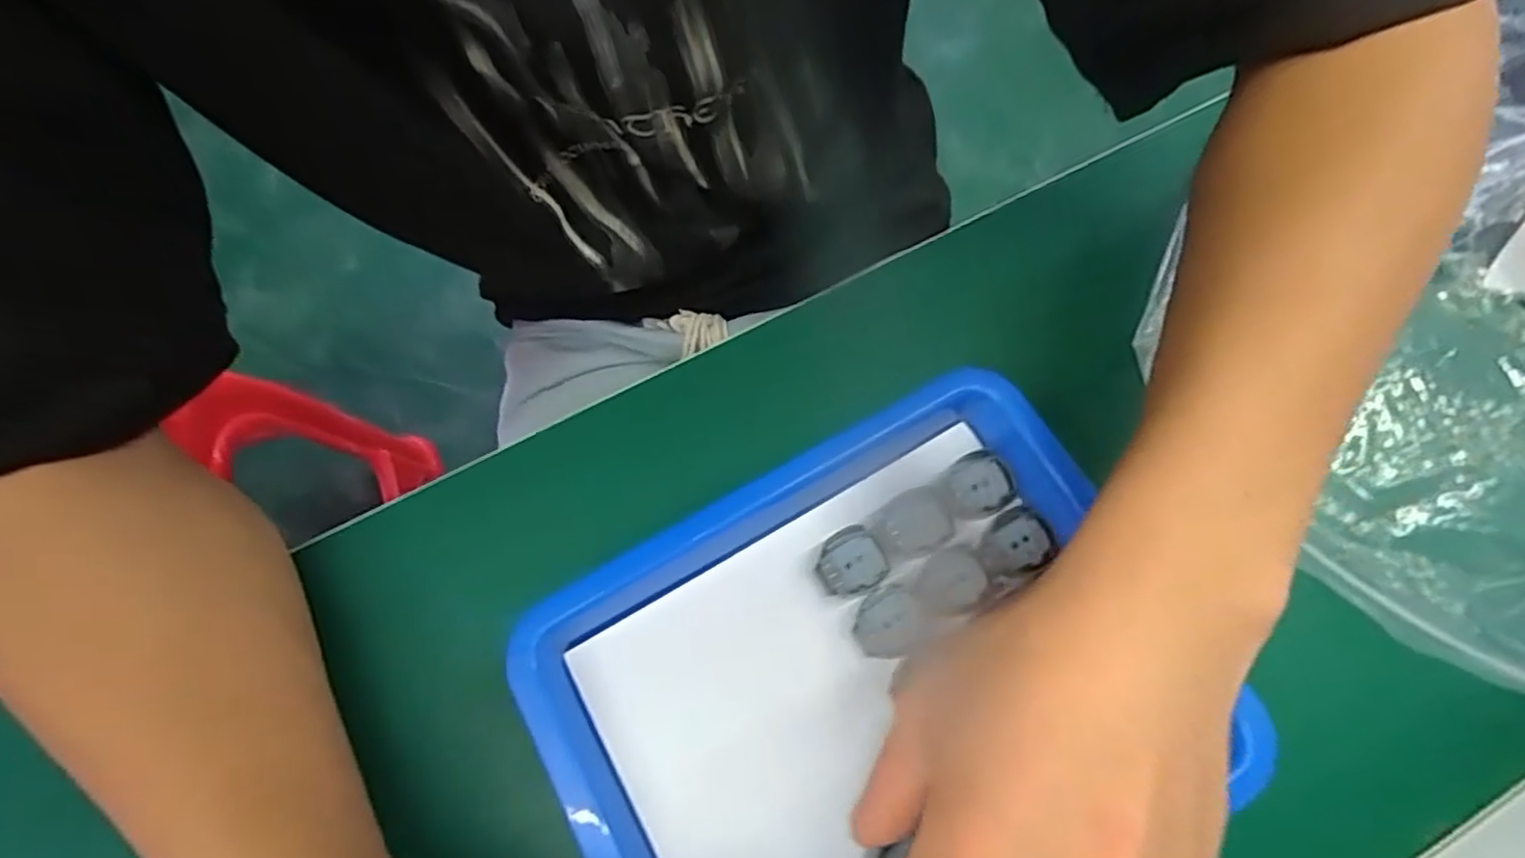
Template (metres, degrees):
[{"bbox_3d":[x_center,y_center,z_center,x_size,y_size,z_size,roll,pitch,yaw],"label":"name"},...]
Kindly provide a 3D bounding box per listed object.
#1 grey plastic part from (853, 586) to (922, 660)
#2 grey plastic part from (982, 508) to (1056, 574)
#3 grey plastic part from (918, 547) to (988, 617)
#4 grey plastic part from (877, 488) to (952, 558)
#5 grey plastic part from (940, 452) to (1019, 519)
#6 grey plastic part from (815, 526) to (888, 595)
[{"bbox_3d":[0.047,0.073,0.264,0.024,0.004,0.024,-10,70,-3],"label":"grey plastic part"},{"bbox_3d":[0.098,0.044,0.273,0.026,0.004,0.022,-29,73,-10],"label":"grey plastic part"},{"bbox_3d":[0.072,0.058,0.268,0.026,0.004,0.024,-10,70,-3],"label":"grey plastic part"},{"bbox_3d":[0.060,0.037,0.274,0.028,0.004,0.024,-35,74,-11],"label":"grey plastic part"},{"bbox_3d":[0.086,0.022,0.280,0.028,0.004,0.025,-14,71,-5],"label":"grey plastic part"},{"bbox_3d":[0.033,0.052,0.270,0.026,0.006,0.025,-28,72,-9],"label":"grey plastic part"}]

